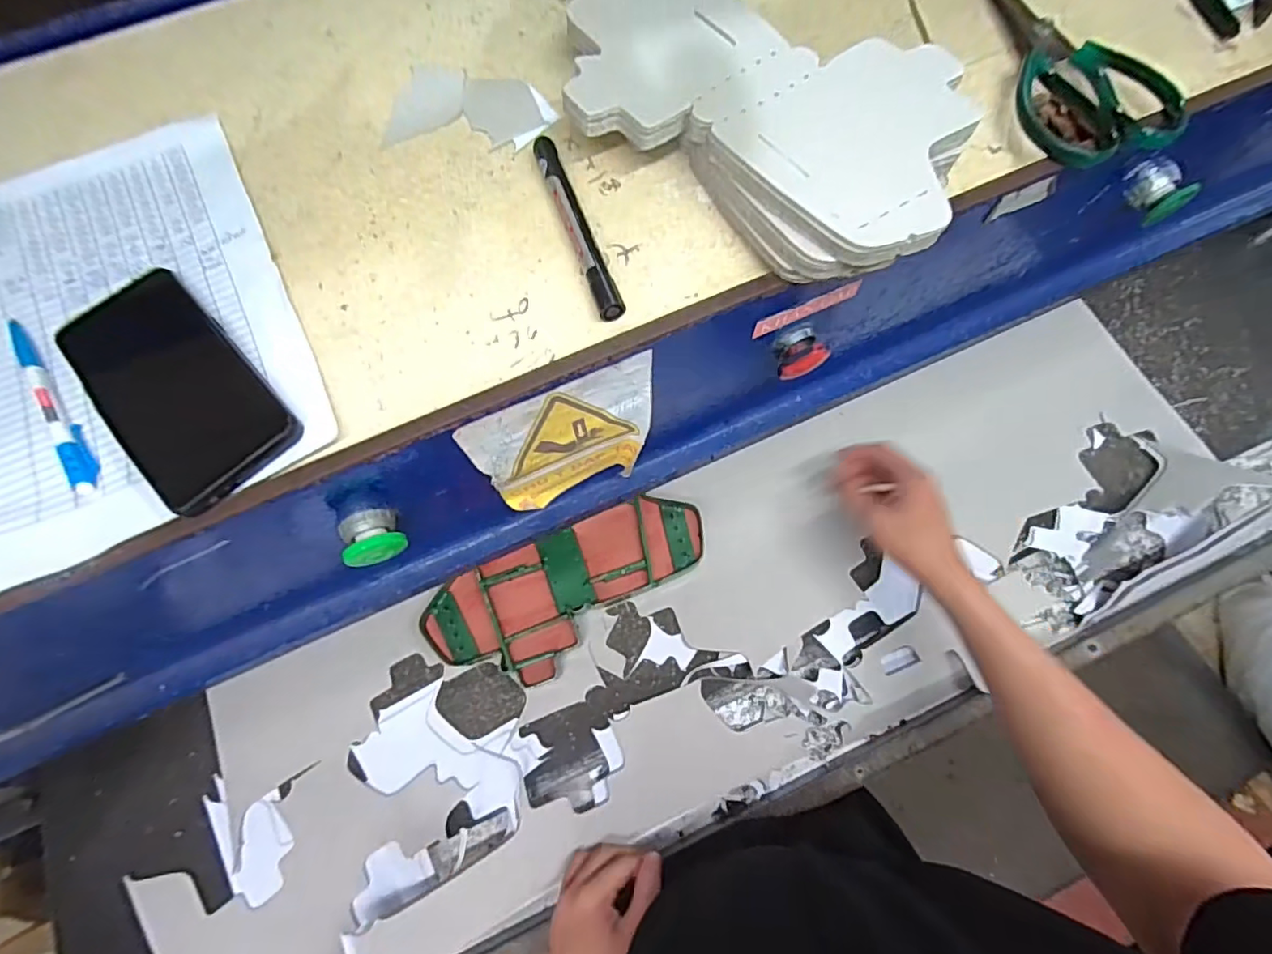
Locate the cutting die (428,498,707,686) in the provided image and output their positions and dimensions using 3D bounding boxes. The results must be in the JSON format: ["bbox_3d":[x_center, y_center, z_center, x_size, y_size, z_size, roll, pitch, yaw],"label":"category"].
[{"bbox_3d":[-0.065,0.113,0.589,0.281,0.039,0.136,-27,71,-7],"label":"cutting die"}]

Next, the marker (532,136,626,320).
[{"bbox_3d":[-0.038,-0.163,0.359,0.015,0.014,0.148,-19,71,-4],"label":"marker"}]

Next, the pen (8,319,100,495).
[{"bbox_3d":[-0.344,-0.046,0.328,0.013,0.008,0.139,-37,73,-10],"label":"pen"}]

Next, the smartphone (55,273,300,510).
[{"bbox_3d":[-0.264,-0.053,0.323,0.075,0.013,0.158,-44,74,-12],"label":"smartphone"}]

